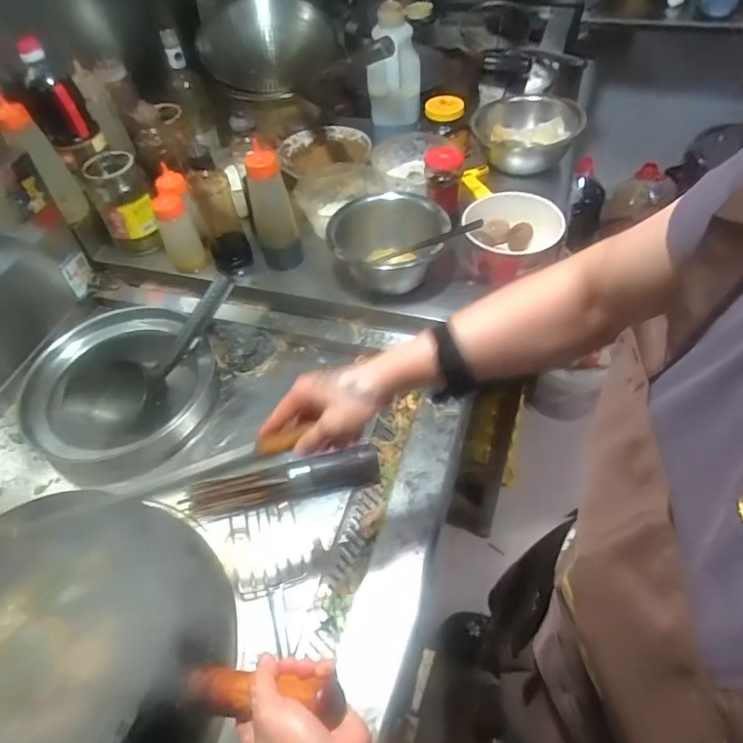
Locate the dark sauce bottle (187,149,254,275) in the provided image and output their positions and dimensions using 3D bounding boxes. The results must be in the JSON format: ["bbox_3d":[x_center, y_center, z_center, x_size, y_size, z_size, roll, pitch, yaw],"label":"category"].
[{"bbox_3d":[-0.260,-0.265,0.918,0.070,0.216,0.058,-18,52,-9],"label":"dark sauce bottle"}]

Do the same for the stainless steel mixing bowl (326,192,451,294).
[{"bbox_3d":[0.032,-0.214,0.907,0.188,0.095,0.188,-3,51,4],"label":"stainless steel mixing bowl"}]

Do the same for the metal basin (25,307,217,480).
[{"bbox_3d":[-0.412,0.028,0.907,0.277,0.098,0.296,-3,51,4],"label":"metal basin"}]

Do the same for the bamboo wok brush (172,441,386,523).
[{"bbox_3d":[-0.126,0.160,0.776,0.276,0.044,0.050,-12,51,-4],"label":"bamboo wok brush"}]

